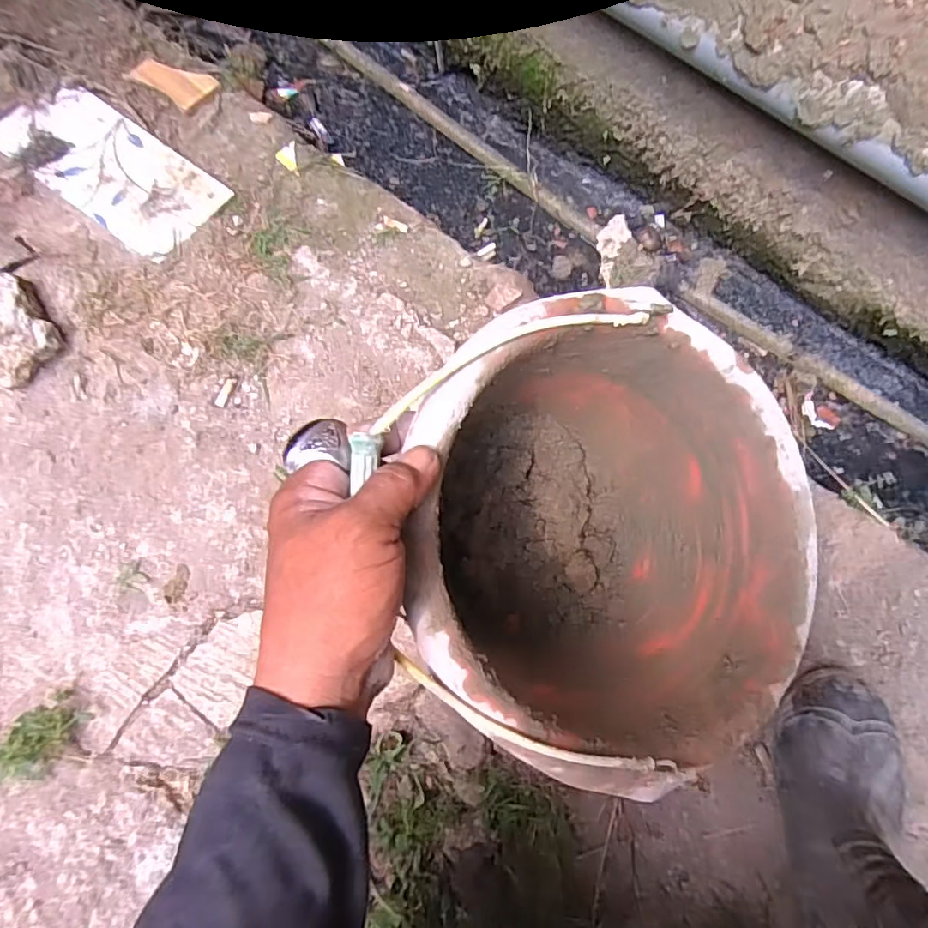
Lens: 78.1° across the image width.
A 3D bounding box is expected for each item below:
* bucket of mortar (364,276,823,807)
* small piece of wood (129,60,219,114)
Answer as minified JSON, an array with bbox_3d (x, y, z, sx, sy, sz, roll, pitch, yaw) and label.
[{"bbox_3d":[0.059,0.047,0.426,0.292,0.236,0.292,3,83,-25],"label":"bucket of mortar"},{"bbox_3d":[-0.325,-0.426,0.635,0.092,0.006,0.046,27,83,6],"label":"small piece of wood"}]

